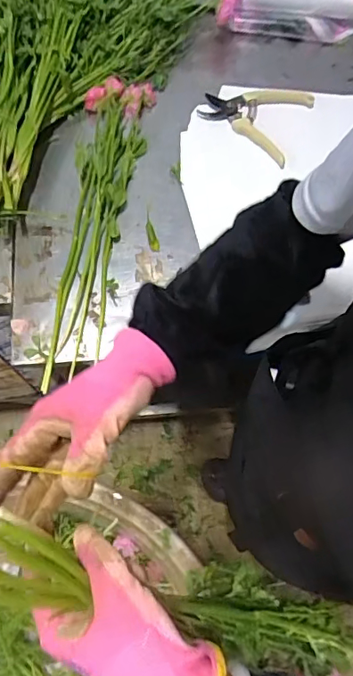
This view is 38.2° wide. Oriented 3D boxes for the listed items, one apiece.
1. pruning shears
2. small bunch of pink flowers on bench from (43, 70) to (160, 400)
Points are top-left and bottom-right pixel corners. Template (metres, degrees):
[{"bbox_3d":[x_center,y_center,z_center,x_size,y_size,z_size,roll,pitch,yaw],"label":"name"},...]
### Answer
[{"bbox_3d":[0.122,-0.351,0.788,0.150,0.017,0.141,25,73,7],"label":"pruning shears"},{"bbox_3d":[-0.103,-0.171,0.713,0.095,0.031,0.463,4,70,0],"label":"small bunch of pink flowers on bench"}]

